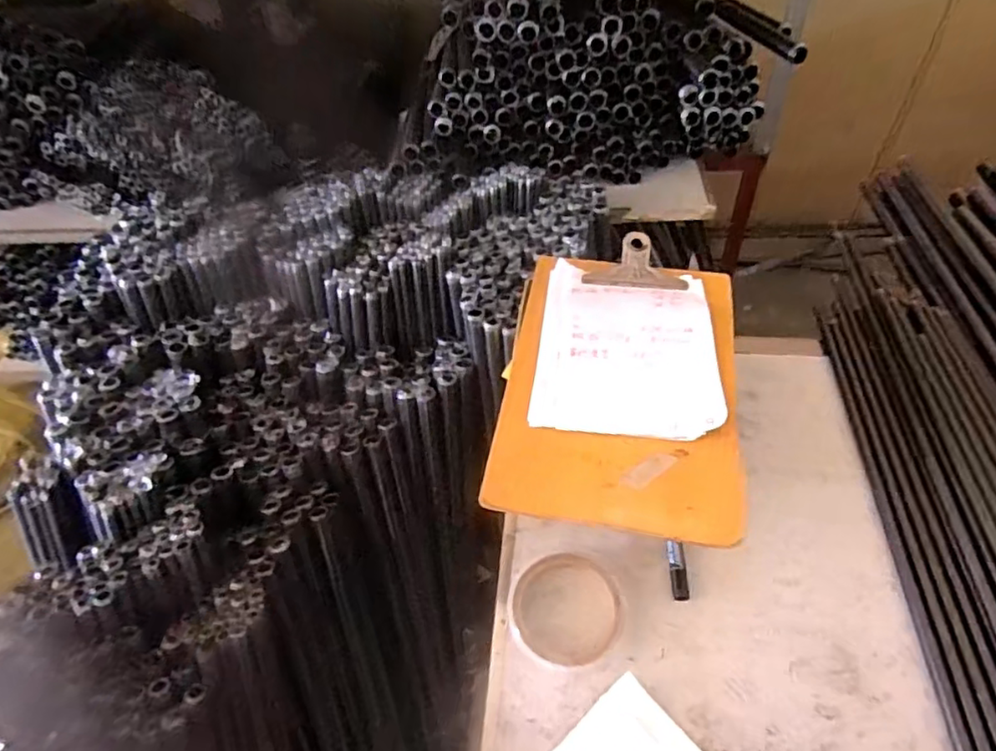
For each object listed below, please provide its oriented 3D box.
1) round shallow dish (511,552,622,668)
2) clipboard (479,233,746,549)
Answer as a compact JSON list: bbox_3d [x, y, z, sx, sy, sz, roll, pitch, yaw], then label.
[{"bbox_3d":[0.057,0.194,0.512,0.089,0.010,0.090,-3,51,3],"label":"round shallow dish"},{"bbox_3d":[0.109,-0.002,0.537,0.191,0.025,0.283,7,52,11],"label":"clipboard"}]

